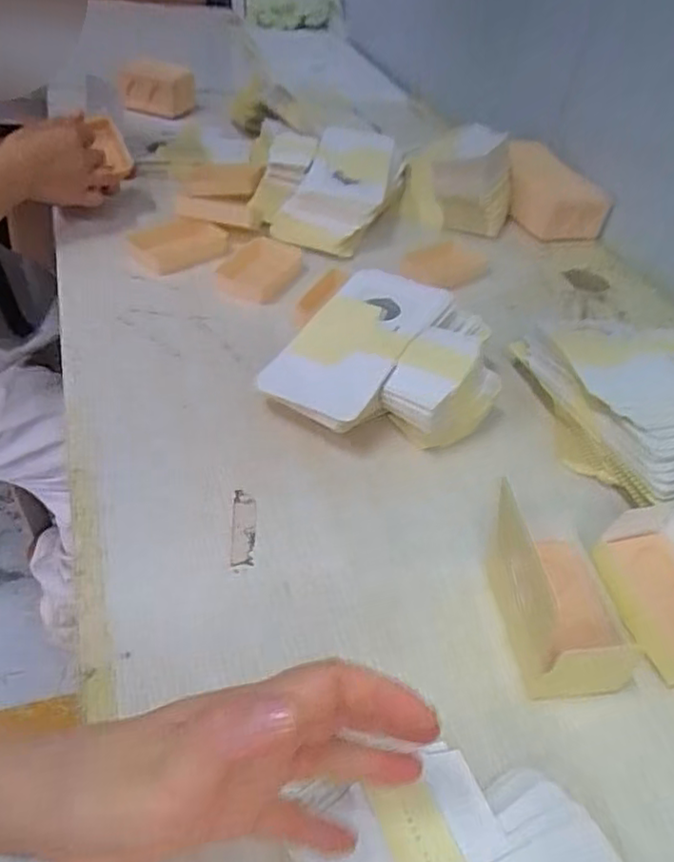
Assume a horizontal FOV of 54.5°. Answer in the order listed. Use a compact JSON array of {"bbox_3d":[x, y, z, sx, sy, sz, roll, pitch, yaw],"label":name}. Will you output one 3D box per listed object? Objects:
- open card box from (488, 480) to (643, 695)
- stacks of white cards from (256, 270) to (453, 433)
[{"bbox_3d":[0.139,0.104,0.412,0.081,0.070,0.098,3,43,-5],"label":"open card box"},{"bbox_3d":[0.017,-0.076,0.567,0.109,0.024,0.164,26,67,29],"label":"stacks of white cards"}]

